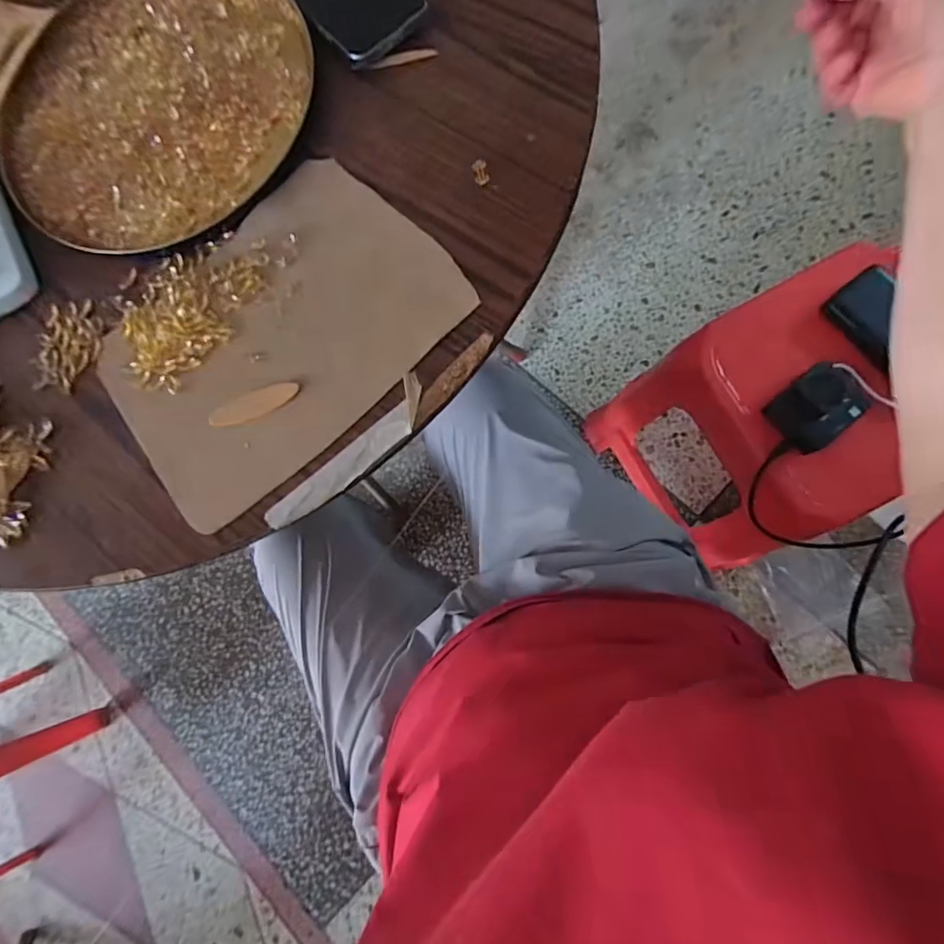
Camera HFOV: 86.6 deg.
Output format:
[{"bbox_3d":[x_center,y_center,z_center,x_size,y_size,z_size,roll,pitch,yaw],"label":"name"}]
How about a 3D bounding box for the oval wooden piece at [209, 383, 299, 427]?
[{"bbox_3d":[-0.159,-0.050,0.363,0.067,0.004,0.019,-22,78,0],"label":"oval wooden piece"}]

